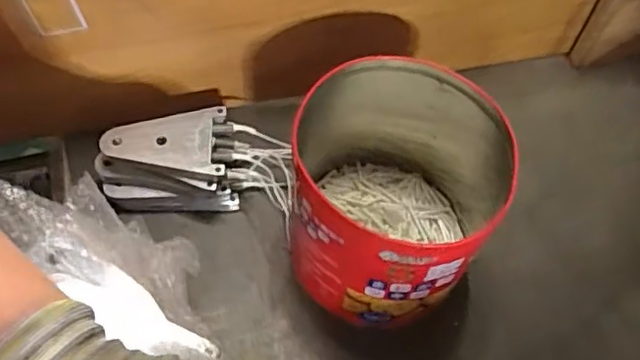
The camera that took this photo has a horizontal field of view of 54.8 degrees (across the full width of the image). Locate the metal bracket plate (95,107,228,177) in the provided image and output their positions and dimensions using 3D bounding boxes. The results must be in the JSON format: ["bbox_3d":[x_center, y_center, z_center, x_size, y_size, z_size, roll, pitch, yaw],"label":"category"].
[{"bbox_3d":[-0.132,-0.033,0.520,0.100,0.008,0.063,0,67,-5],"label":"metal bracket plate"}]

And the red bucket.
[{"bbox_3d":[0.053,0.008,0.469,0.147,0.146,0.165,18,60,9],"label":"red bucket"}]

